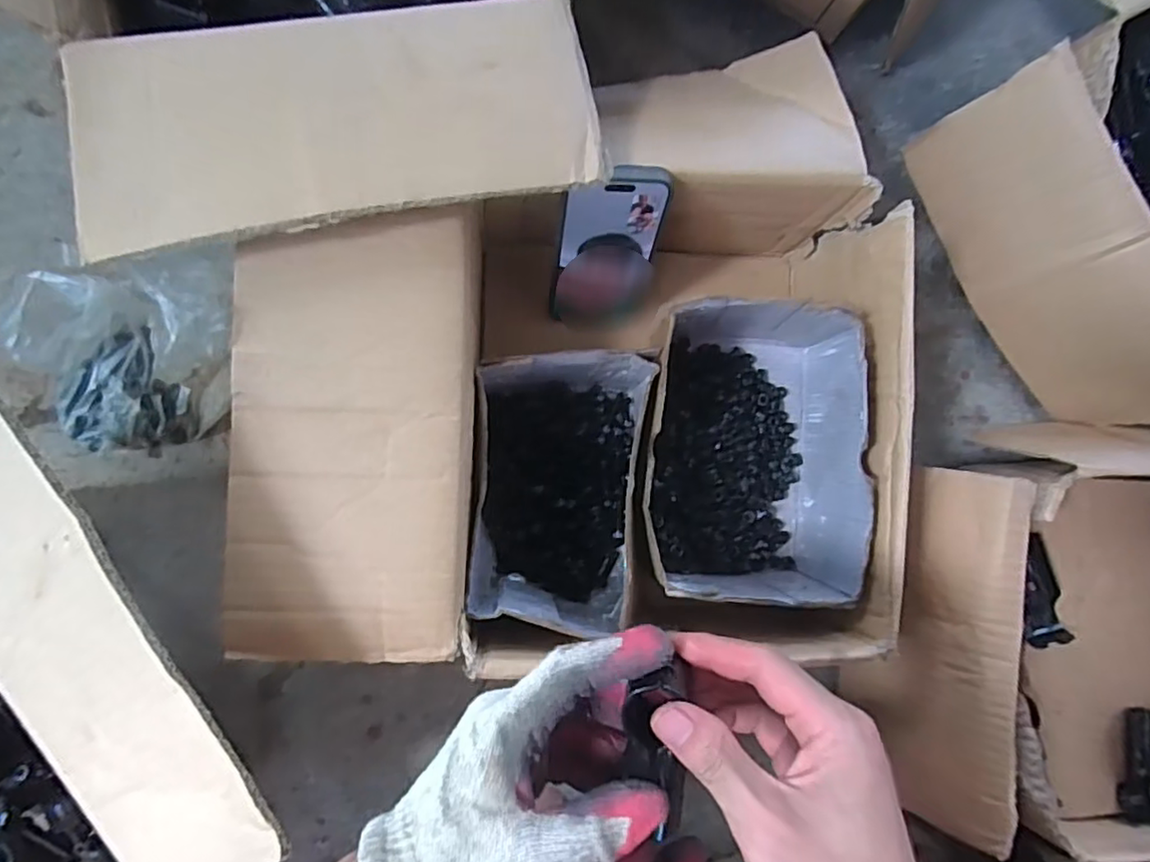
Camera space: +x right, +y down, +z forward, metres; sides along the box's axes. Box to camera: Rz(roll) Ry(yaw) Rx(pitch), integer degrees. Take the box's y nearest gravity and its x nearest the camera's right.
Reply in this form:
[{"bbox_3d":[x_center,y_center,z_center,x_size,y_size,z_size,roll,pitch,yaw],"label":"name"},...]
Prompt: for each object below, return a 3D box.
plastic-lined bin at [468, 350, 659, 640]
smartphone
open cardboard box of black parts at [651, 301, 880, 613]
[{"bbox_3d":[-0.016,0.038,0.460,0.116,0.102,0.189,7,87,-8],"label":"plastic-lined bin"},{"bbox_3d":[0.024,-0.127,0.453,0.073,0.149,0.008,-4,62,-9],"label":"smartphone"},{"bbox_3d":[0.130,0.010,0.476,0.158,0.101,0.216,5,88,-8],"label":"open cardboard box of black parts"}]

